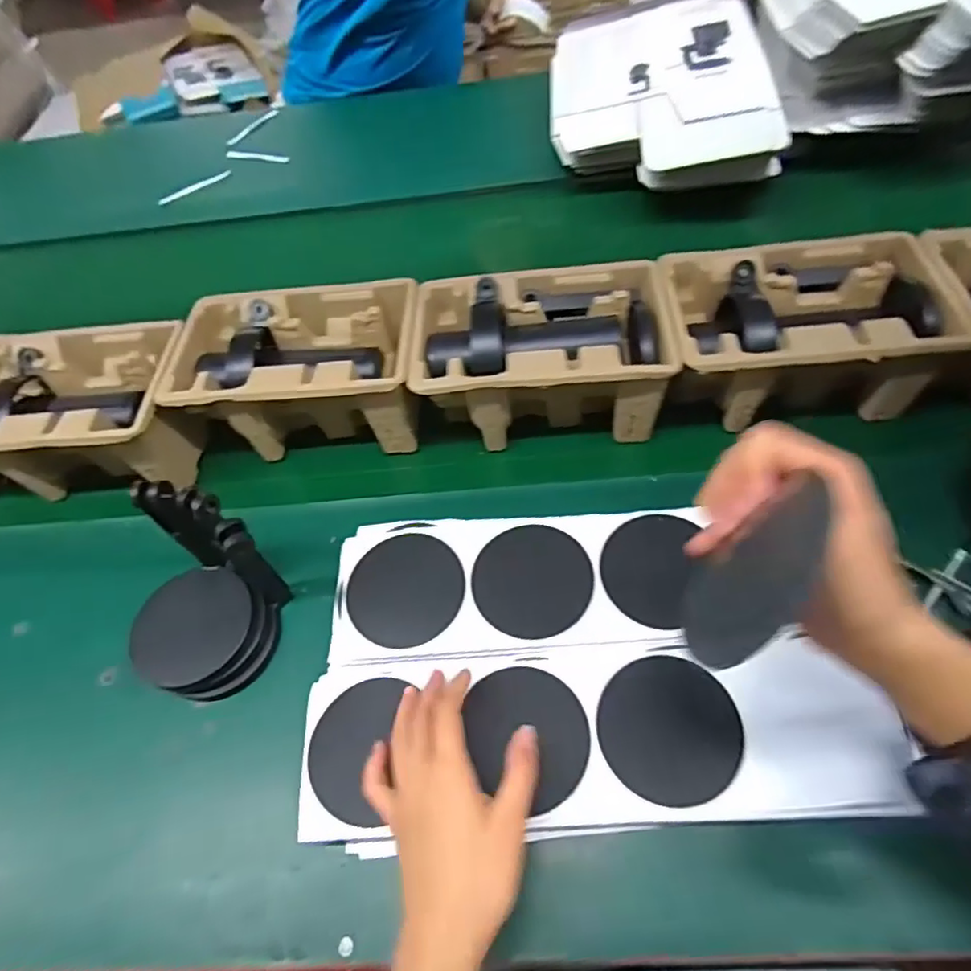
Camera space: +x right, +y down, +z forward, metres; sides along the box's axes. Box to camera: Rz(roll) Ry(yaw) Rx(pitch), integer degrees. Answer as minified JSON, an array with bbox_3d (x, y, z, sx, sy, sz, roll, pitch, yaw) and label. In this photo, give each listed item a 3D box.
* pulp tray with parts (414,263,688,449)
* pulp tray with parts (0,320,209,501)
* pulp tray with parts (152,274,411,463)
[{"bbox_3d":[0.050,-0.121,0.572,0.225,0.103,0.145,-2,55,2],"label":"pulp tray with parts"},{"bbox_3d":[-0.416,-0.070,0.599,0.254,0.106,0.151,-2,55,3],"label":"pulp tray with parts"},{"bbox_3d":[-0.180,-0.110,0.602,0.232,0.108,0.142,-1,55,3],"label":"pulp tray with parts"}]

